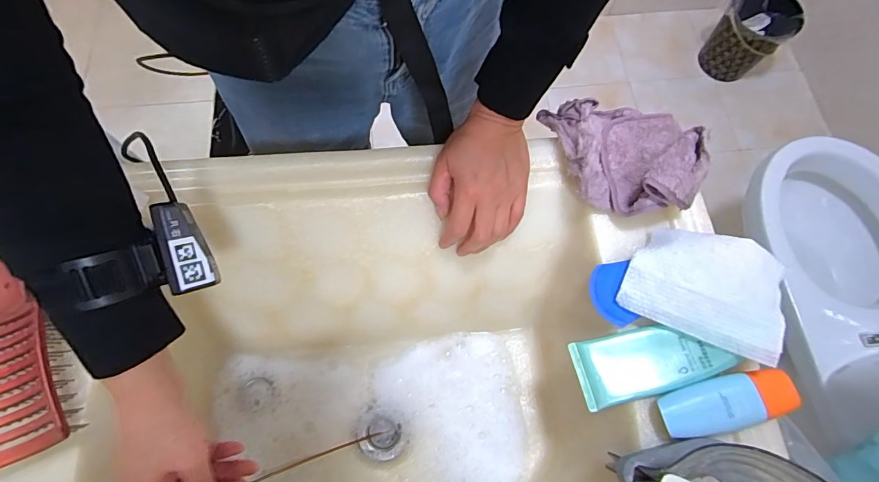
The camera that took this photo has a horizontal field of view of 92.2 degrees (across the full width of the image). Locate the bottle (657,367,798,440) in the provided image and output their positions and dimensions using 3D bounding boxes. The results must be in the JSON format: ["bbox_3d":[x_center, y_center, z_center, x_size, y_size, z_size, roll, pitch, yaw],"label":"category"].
[{"bbox_3d":[0.238,0.137,0.352,0.104,0.019,0.042,-18,72,7],"label":"bottle"}]

